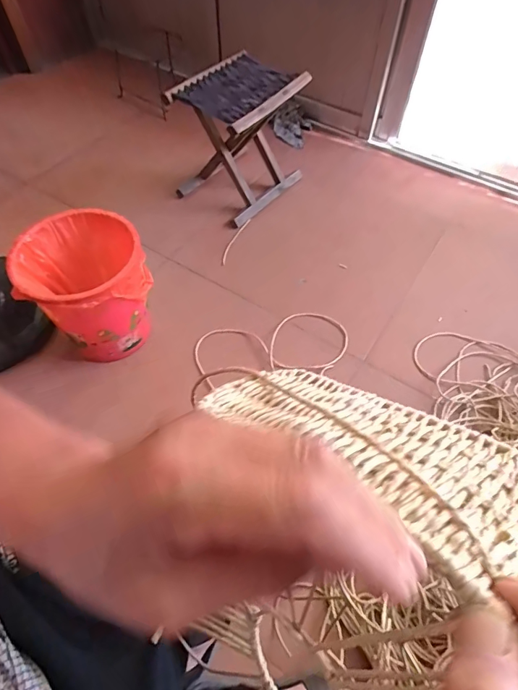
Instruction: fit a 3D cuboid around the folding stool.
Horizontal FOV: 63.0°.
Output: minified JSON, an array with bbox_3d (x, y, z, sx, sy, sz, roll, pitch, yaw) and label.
[{"bbox_3d":[-0.060,-0.602,1.256,0.265,0.312,0.326,38,65,22],"label":"folding stool"}]

